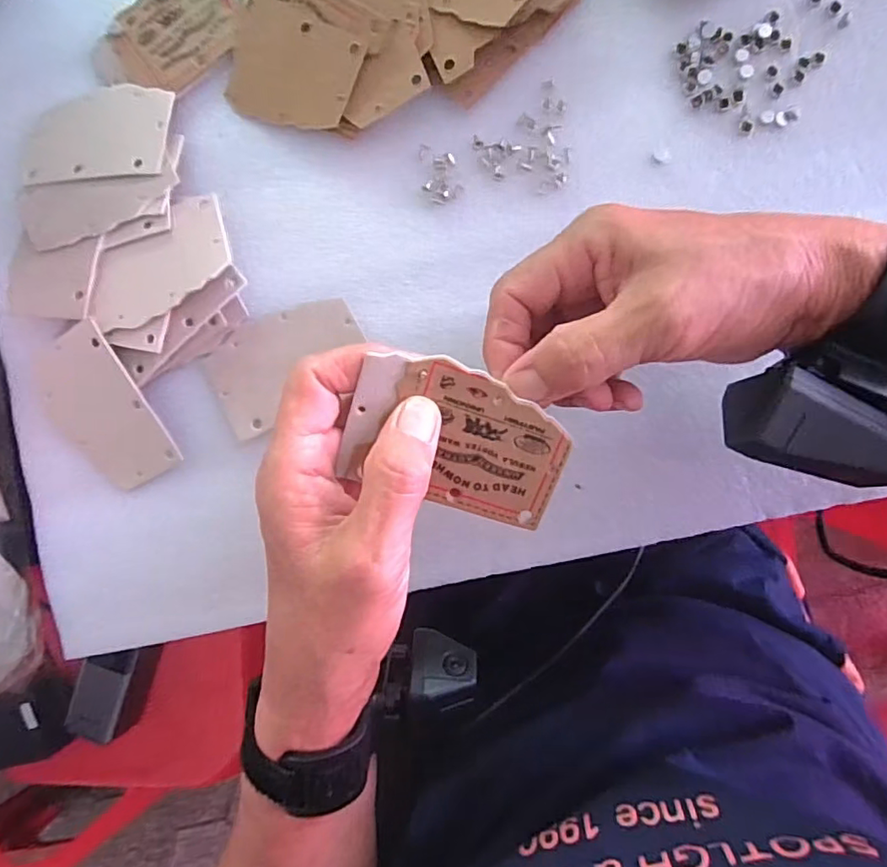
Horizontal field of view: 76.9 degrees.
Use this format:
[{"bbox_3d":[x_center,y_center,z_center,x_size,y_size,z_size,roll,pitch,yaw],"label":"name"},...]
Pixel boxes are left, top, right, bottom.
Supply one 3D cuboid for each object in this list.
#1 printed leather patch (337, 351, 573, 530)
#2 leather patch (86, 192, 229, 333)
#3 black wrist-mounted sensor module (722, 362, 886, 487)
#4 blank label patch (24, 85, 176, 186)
[{"bbox_3d":[0.006,0.003,0.213,0.082,0.004,0.053,19,108,-6],"label":"printed leather patch"},{"bbox_3d":[-0.147,-0.087,0.286,0.079,0.004,0.047,-29,82,2],"label":"leather patch"},{"bbox_3d":[0.143,-0.001,0.204,0.075,0.020,0.033,16,91,5],"label":"black wrist-mounted sensor module"},{"bbox_3d":[-0.185,-0.161,0.299,0.082,0.004,0.054,-2,80,9],"label":"blank label patch"}]

